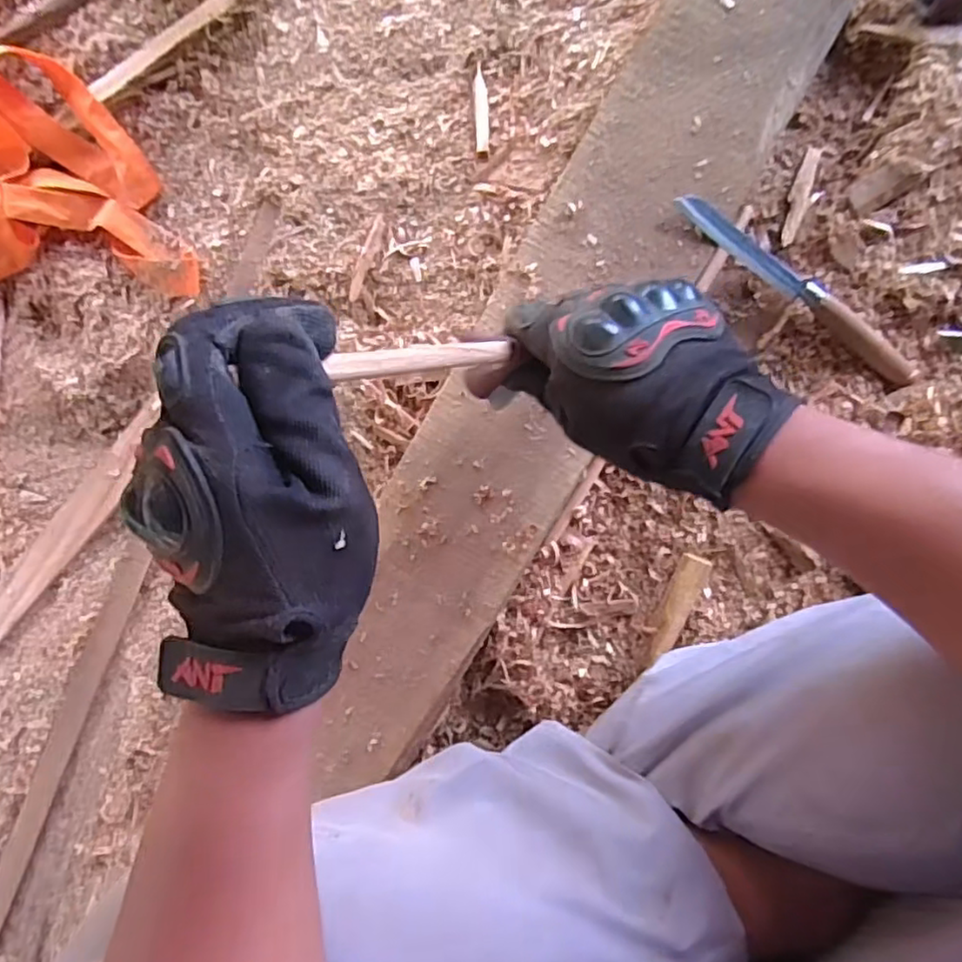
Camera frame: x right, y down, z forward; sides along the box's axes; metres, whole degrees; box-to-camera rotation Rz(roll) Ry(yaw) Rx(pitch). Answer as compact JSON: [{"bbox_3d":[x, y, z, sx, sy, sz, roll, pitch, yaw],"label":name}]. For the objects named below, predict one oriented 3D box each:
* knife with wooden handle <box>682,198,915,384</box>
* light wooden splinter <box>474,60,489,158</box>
[{"bbox_3d":[0.225,-0.134,0.460,0.210,0.014,0.024,33,94,-8],"label":"knife with wooden handle"},{"bbox_3d":[0.001,-0.308,0.543,0.011,0.006,0.081,-3,89,8],"label":"light wooden splinter"}]

